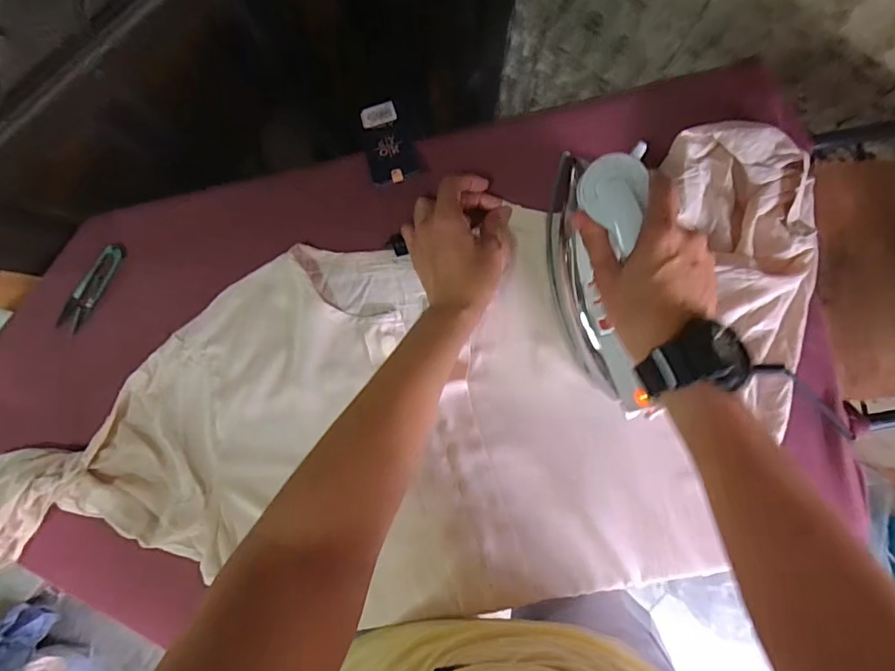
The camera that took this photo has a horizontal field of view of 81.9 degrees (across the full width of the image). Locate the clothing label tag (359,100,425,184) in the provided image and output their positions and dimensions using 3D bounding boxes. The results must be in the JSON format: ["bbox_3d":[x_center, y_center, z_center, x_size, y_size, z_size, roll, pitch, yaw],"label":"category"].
[{"bbox_3d":[-0.059,-0.191,0.507,0.046,0.008,0.117,-15,59,-6],"label":"clothing label tag"}]

